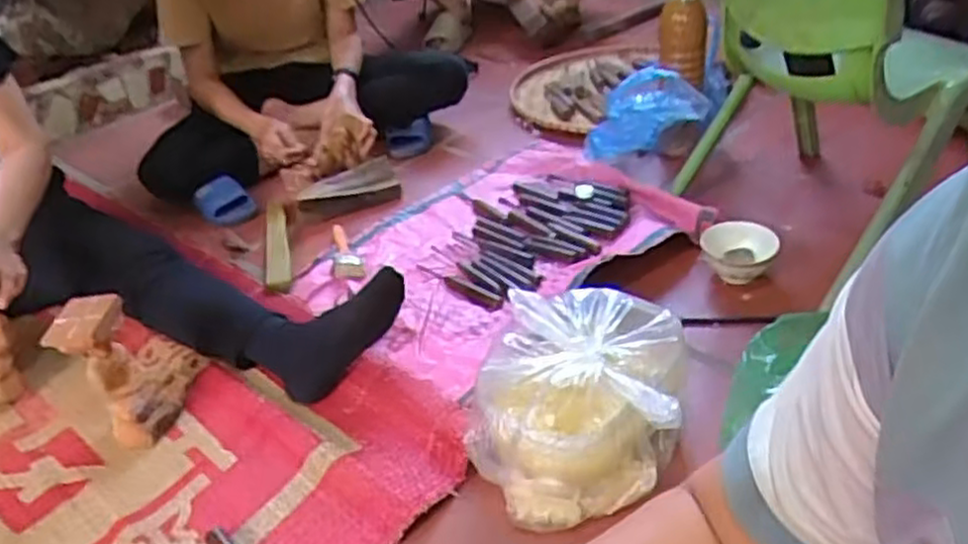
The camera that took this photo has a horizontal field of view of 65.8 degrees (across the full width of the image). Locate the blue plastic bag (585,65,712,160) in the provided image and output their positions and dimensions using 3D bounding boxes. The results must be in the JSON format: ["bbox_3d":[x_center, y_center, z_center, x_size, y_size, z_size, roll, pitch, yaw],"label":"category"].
[{"bbox_3d":[0.284,-0.269,1.299,0.233,0.160,0.078,19,43,35],"label":"blue plastic bag"}]

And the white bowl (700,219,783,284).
[{"bbox_3d":[0.366,-0.026,1.071,0.101,0.059,0.101,-6,34,4],"label":"white bowl"}]

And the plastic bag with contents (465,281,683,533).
[{"bbox_3d":[0.108,0.138,0.846,0.217,0.125,0.257,5,36,17],"label":"plastic bag with contents"}]

